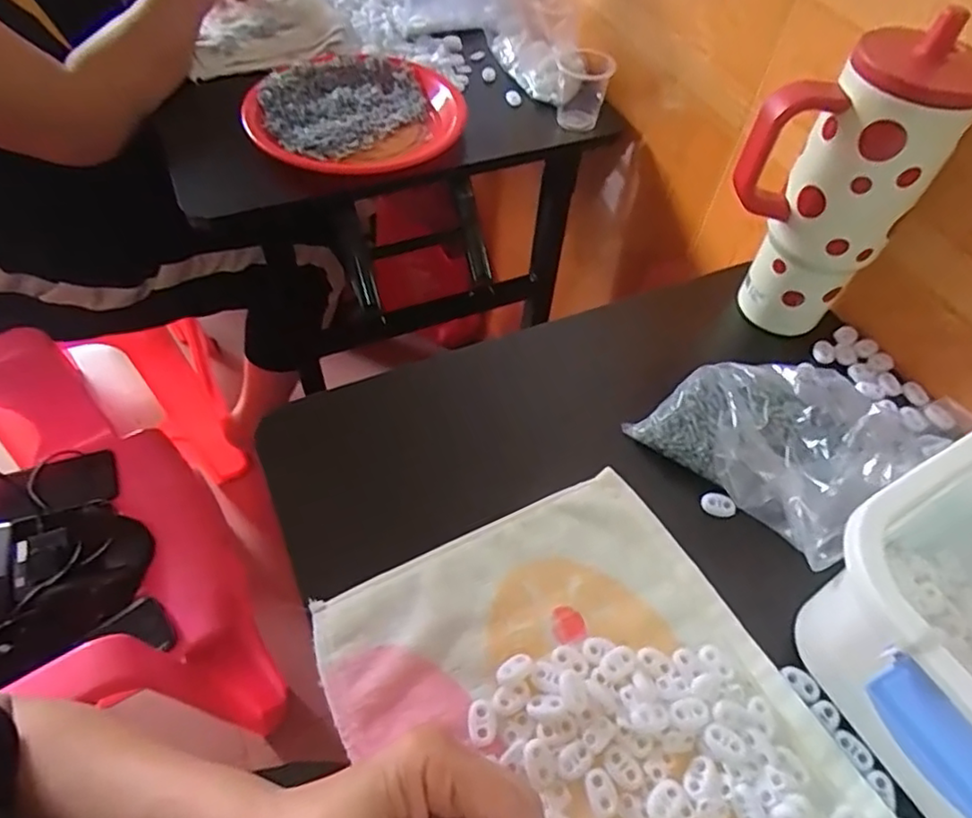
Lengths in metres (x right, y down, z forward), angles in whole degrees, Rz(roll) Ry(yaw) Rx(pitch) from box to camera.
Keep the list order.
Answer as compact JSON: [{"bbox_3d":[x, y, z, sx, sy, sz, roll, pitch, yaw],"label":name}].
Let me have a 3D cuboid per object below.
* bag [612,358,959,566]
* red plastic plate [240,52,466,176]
[{"bbox_3d":[0.196,0.023,0.414,0.121,0.073,0.149,-22,57,-19],"label":"bag"},{"bbox_3d":[-0.147,-0.336,0.706,0.235,0.038,0.241,-1,52,1],"label":"red plastic plate"}]

